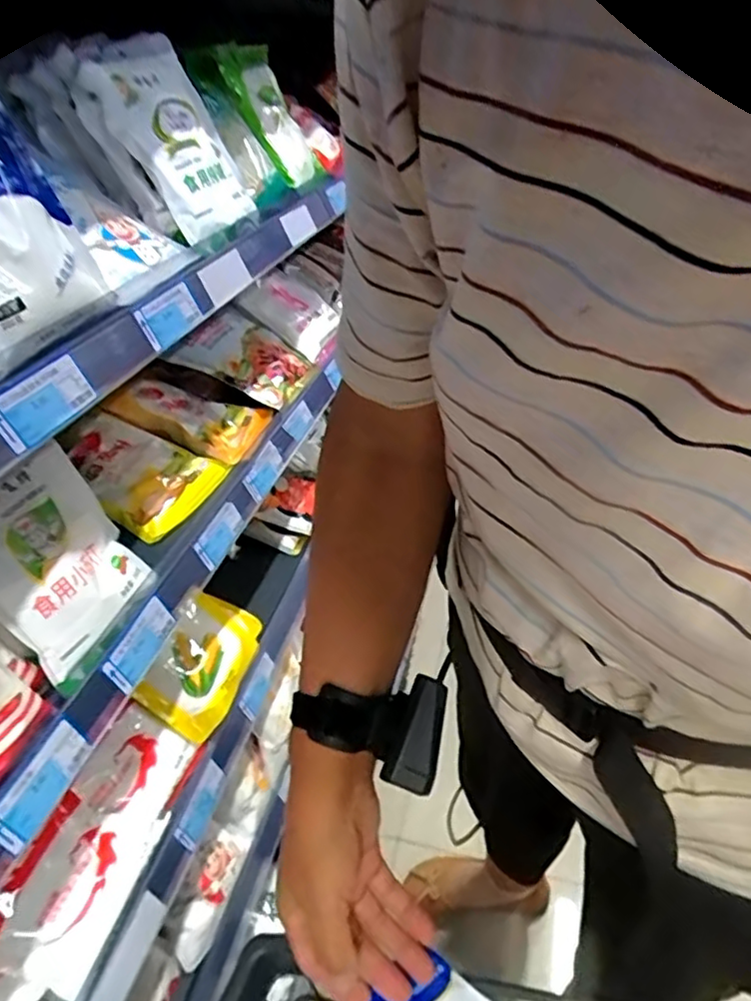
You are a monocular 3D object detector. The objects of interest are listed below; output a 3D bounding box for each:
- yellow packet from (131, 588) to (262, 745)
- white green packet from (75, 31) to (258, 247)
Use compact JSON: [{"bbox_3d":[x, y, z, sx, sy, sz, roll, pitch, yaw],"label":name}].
[{"bbox_3d":[-0.201,0.184,0.723,0.104,0.026,0.181,33,32,-14],"label":"yellow packet"},{"bbox_3d":[-0.186,-0.347,0.594,0.021,0.164,0.142,-10,36,32],"label":"white green packet"}]

